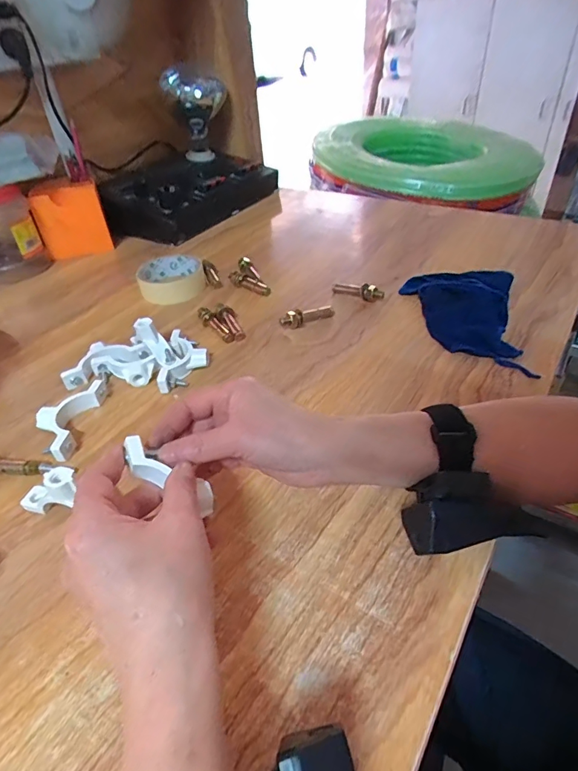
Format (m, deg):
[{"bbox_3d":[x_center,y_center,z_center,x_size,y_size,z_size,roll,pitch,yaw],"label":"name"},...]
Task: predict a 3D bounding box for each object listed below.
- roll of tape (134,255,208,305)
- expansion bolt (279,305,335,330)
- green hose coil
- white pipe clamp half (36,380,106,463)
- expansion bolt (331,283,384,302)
[{"bbox_3d":[-0.155,-0.141,0.596,0.083,0.028,0.083,-17,41,-14],"label":"roll of tape"},{"bbox_3d":[0.021,-0.078,0.504,0.063,0.022,0.013,-18,41,-15],"label":"expansion bolt"},{"bbox_3d":[0.320,-0.529,1.052,0.467,0.123,0.469,-3,40,2],"label":"green hose coil"},{"bbox_3d":[-0.201,0.029,0.402,0.044,0.020,0.092,-2,40,4],"label":"white pipe clamp half"},{"bbox_3d":[0.083,-0.115,0.543,0.064,0.017,0.015,22,47,29],"label":"expansion bolt"}]

